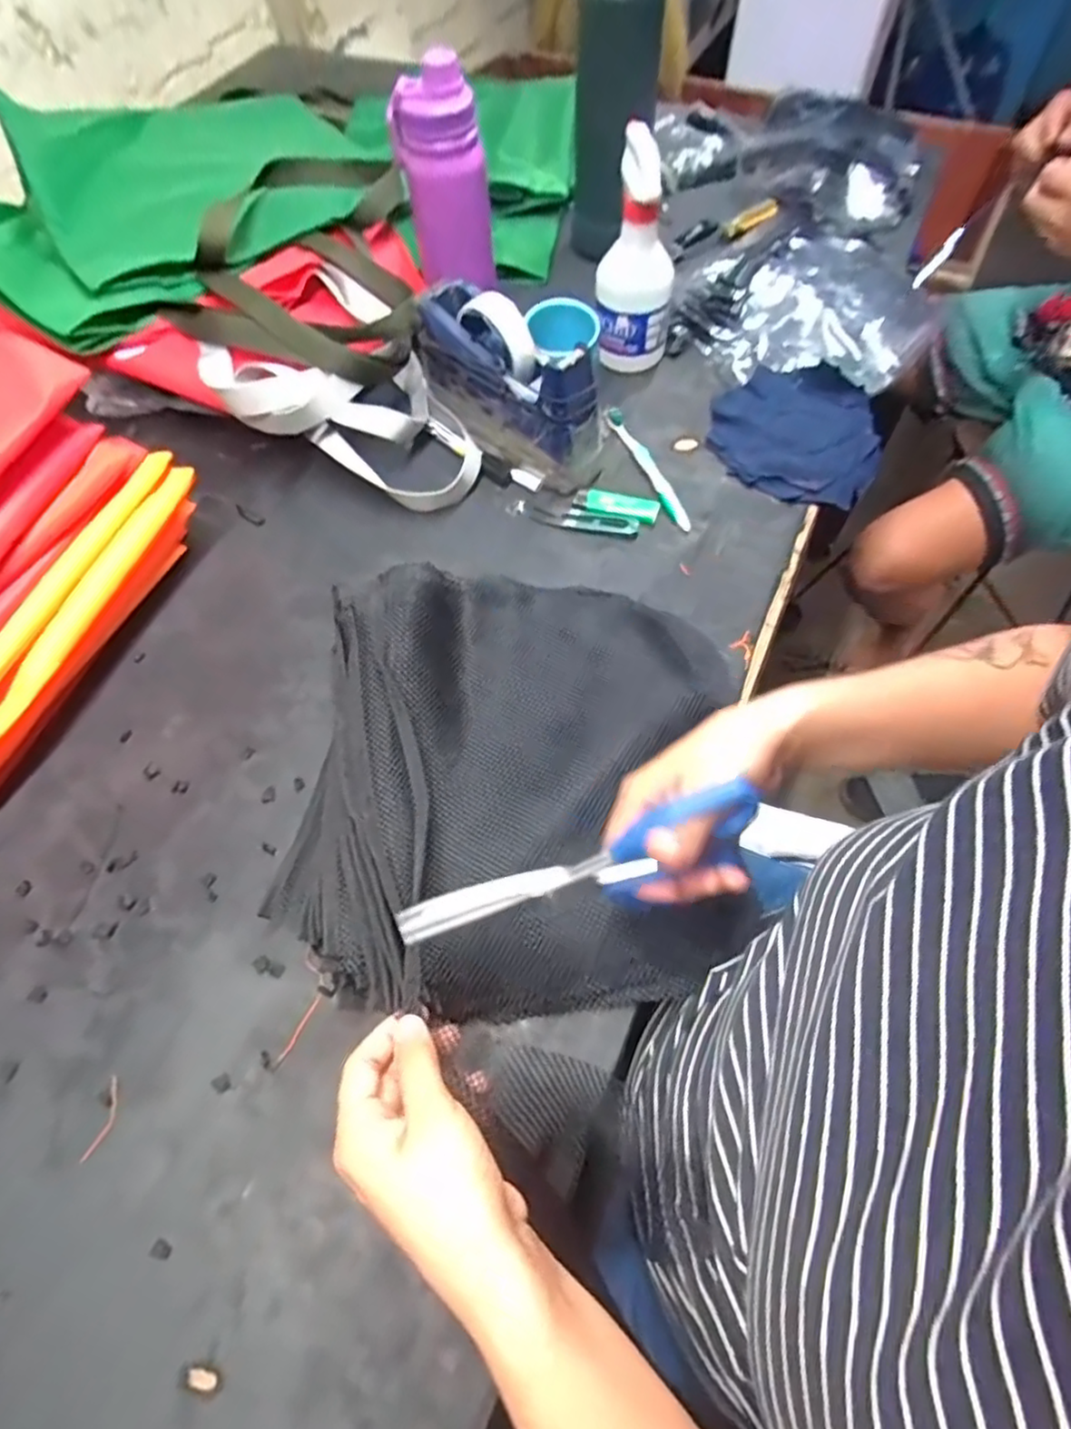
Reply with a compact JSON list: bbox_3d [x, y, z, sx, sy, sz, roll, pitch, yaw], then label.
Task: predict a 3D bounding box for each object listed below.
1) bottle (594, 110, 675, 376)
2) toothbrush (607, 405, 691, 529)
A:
[{"bbox_3d":[0.102,-0.448,0.630,0.074,0.187,0.076,11,63,7],"label":"bottle"},{"bbox_3d":[0.108,-0.246,0.618,0.017,0.016,0.170,-17,63,-8],"label":"toothbrush"}]

